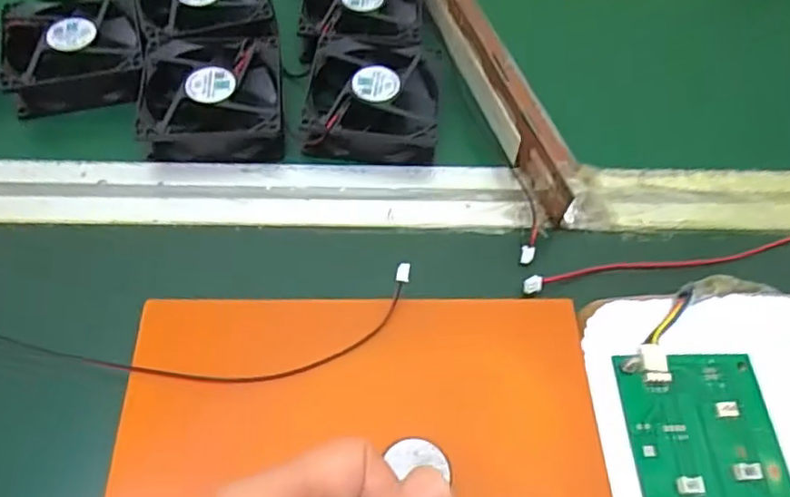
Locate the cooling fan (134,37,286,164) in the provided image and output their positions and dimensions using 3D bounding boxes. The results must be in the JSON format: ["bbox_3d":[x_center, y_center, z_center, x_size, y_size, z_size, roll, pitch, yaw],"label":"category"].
[{"bbox_3d":[-0.107,-0.093,0.366,0.078,0.024,0.085,-3,57,-6],"label":"cooling fan"}]

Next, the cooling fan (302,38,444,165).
[{"bbox_3d":[-0.013,-0.091,0.372,0.078,0.025,0.080,5,57,-1],"label":"cooling fan"}]

